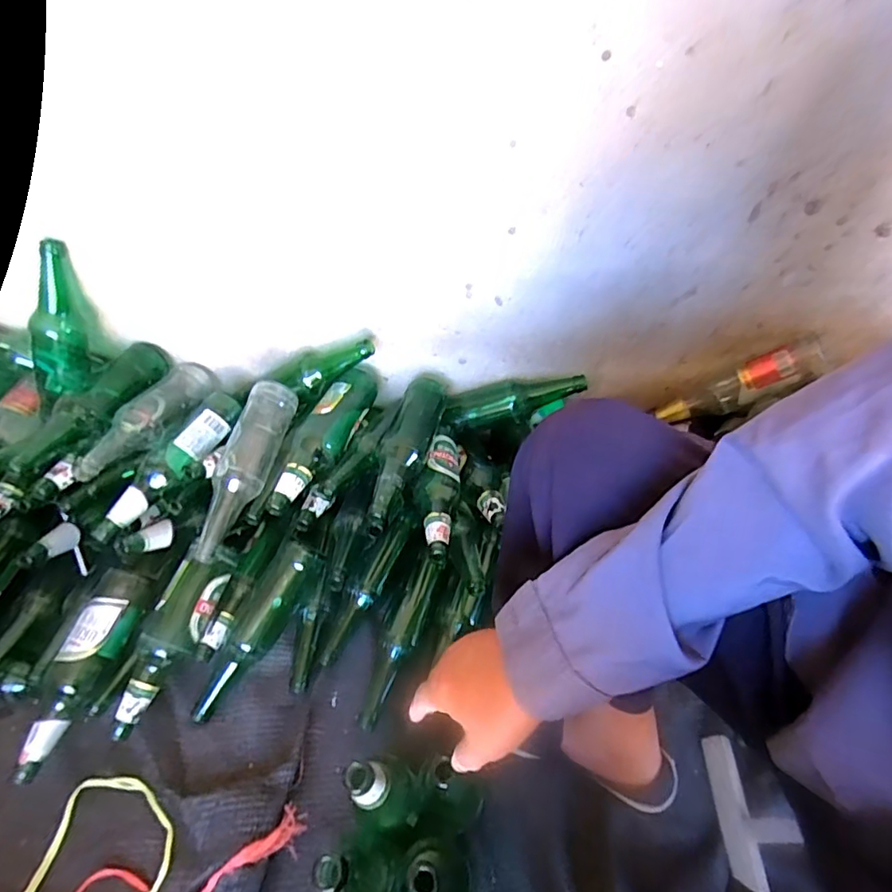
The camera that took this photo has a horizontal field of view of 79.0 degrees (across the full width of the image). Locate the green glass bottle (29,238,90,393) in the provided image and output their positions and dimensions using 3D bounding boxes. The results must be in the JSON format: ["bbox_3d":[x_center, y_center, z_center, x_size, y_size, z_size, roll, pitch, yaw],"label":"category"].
[{"bbox_3d":[-0.544,-0.173,0.756,0.068,0.220,0.065,0,47,-31],"label":"green glass bottle"}]

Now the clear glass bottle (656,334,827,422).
[{"bbox_3d":[0.443,-0.089,0.832,0.244,0.065,0.058,-27,43,35],"label":"clear glass bottle"}]

